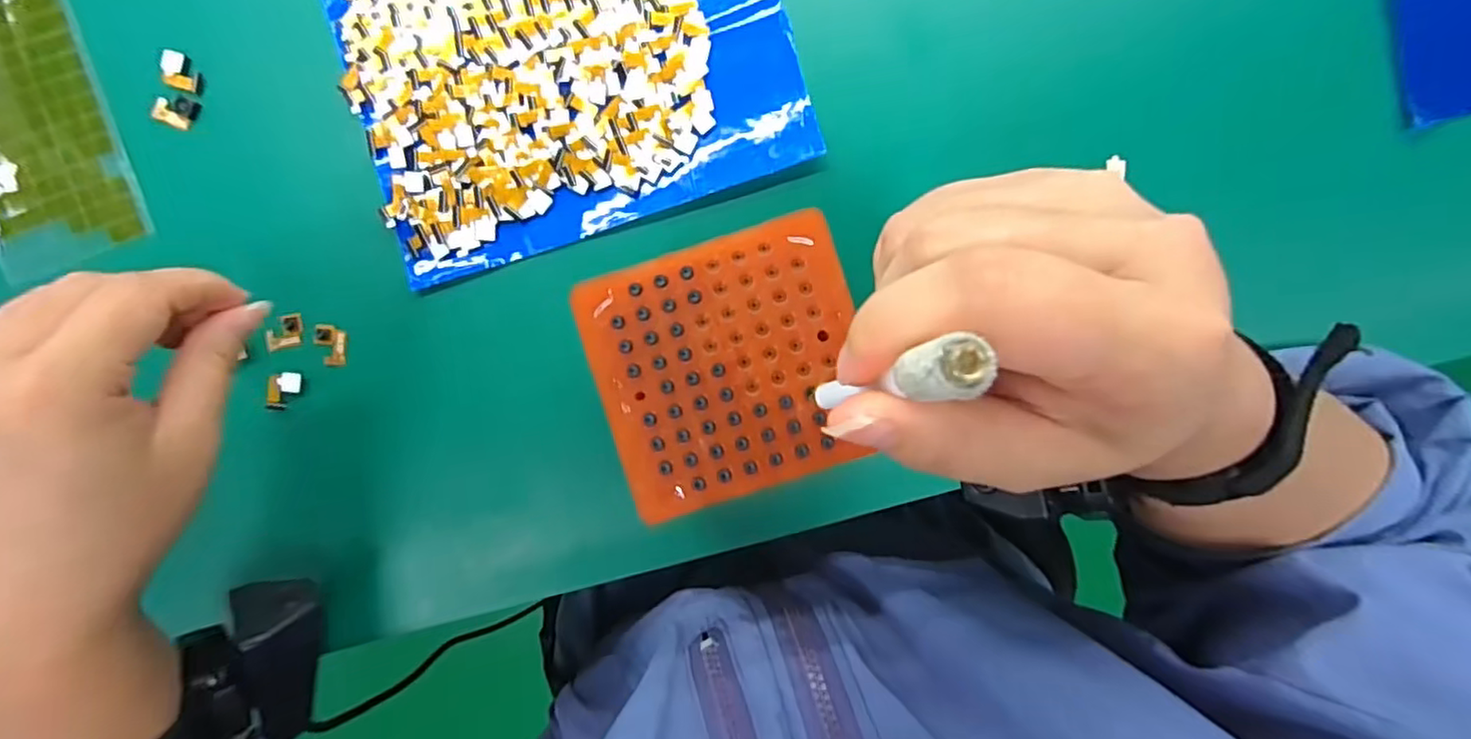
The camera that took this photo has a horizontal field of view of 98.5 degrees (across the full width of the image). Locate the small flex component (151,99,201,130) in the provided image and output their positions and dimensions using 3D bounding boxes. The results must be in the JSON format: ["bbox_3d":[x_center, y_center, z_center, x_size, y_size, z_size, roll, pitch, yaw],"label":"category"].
[{"bbox_3d":[-0.255,-0.118,0.290,0.017,0.005,0.013,19,94,0],"label":"small flex component"}]

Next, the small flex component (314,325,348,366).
[{"bbox_3d":[-0.187,-0.011,0.291,0.015,0.004,0.018,4,93,1],"label":"small flex component"}]

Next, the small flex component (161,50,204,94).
[{"bbox_3d":[-0.251,-0.134,0.287,0.017,0.006,0.015,24,94,0],"label":"small flex component"}]

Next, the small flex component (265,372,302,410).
[{"bbox_3d":[-0.205,0.010,0.287,0.013,0.005,0.018,7,94,1],"label":"small flex component"}]

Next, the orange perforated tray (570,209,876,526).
[{"bbox_3d":[-0.001,0.000,0.211,0.087,0.006,0.082,-18,93,2],"label":"orange perforated tray"}]

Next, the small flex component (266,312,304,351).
[{"bbox_3d":[-0.207,-0.017,0.291,0.017,0.004,0.014,-13,93,2],"label":"small flex component"}]

